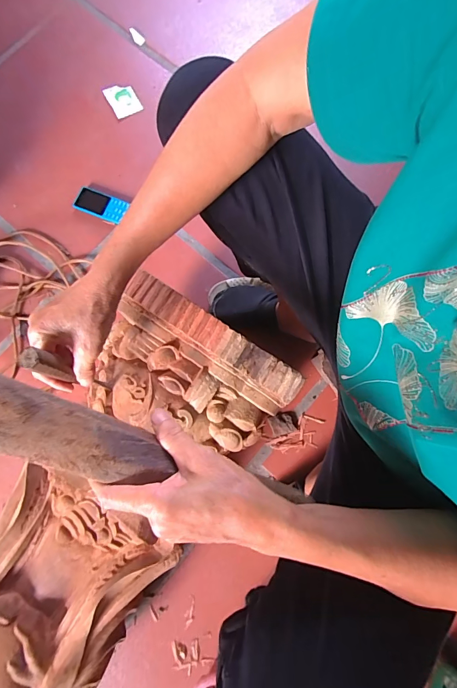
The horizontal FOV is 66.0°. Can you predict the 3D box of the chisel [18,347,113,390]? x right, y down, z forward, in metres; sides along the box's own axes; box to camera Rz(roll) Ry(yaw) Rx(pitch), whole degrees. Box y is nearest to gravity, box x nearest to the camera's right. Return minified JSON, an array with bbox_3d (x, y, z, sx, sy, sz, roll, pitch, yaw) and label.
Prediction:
[{"bbox_3d":[-0.172,0.035,0.395,0.019,0.170,0.017,-6,74,2],"label":"chisel"}]

